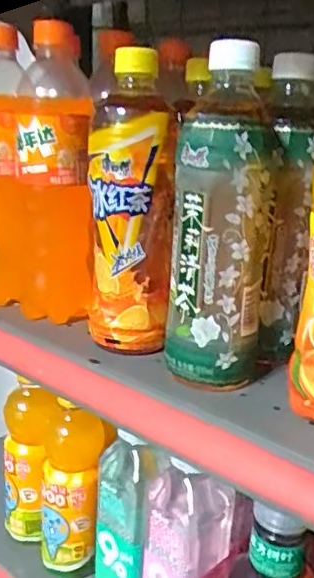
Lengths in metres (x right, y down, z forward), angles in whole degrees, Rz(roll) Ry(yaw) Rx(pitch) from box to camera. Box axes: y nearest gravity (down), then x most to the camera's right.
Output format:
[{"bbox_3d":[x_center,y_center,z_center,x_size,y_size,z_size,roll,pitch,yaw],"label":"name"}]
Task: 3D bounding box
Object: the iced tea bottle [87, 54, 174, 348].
[{"bbox_3d":[-0.021,-0.063,0.417,0.057,0.207,0.069,1,18,-5],"label":"iced tea bottle"}]

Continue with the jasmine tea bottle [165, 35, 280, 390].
[{"bbox_3d":[0.044,-0.045,0.368,0.063,0.209,0.057,6,19,9],"label":"jasmine tea bottle"}]

